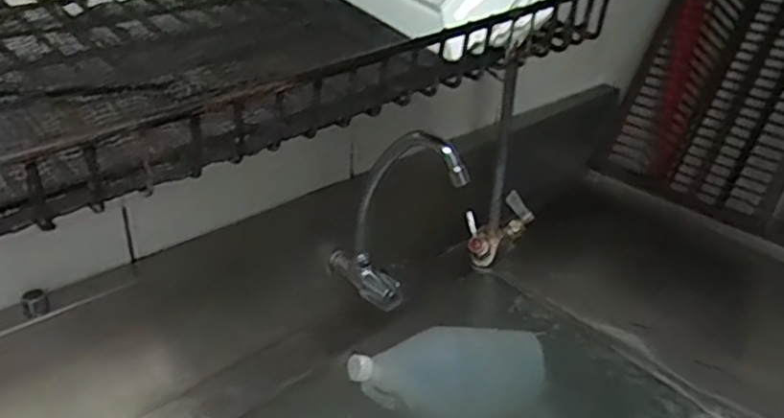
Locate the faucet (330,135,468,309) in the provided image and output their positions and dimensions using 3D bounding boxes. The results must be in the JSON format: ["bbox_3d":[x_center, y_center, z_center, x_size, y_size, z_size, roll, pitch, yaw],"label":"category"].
[{"bbox_3d":[-0.002,0.017,0.768,0.115,0.268,0.057,38,40,11],"label":"faucet"}]

